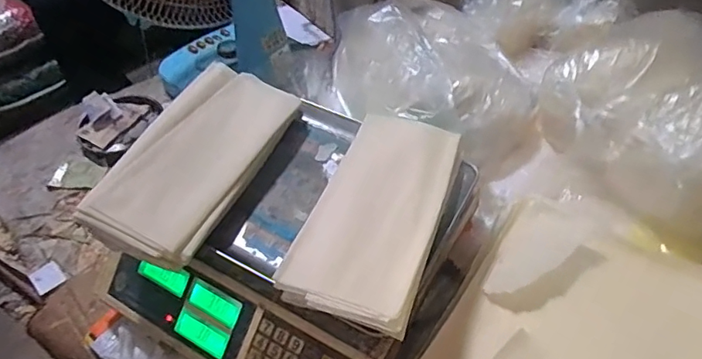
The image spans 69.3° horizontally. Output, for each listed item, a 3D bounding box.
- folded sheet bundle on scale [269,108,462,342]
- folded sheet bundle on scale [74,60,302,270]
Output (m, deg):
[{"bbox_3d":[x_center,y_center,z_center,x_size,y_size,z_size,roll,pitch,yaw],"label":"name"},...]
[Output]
[{"bbox_3d":[0.029,0.023,0.504,0.120,0.020,0.252,14,50,15],"label":"folded sheet bundle on scale"},{"bbox_3d":[-0.162,-0.030,0.545,0.123,0.028,0.263,26,51,5],"label":"folded sheet bundle on scale"}]

